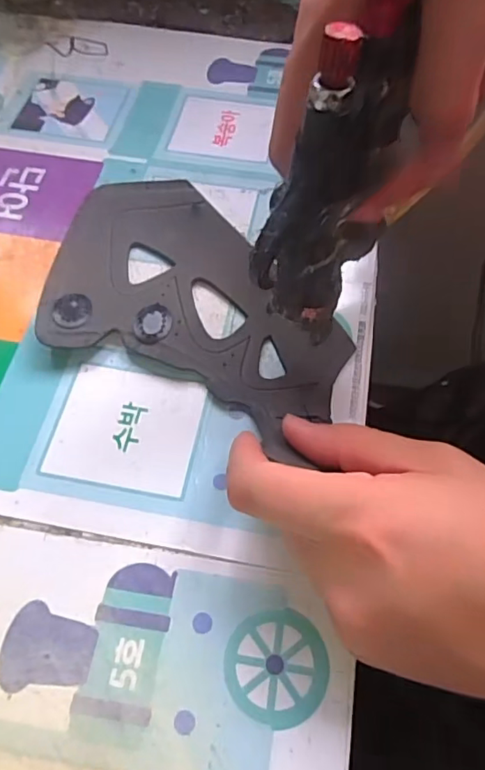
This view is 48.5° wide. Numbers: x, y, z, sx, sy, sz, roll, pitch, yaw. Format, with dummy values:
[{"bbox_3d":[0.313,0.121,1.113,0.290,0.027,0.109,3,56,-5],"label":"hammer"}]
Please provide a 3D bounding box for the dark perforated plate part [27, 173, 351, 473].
[{"bbox_3d":[-0.028,-0.049,0.288,0.180,0.013,0.122,26,64,13],"label":"dark perforated plate part"}]

